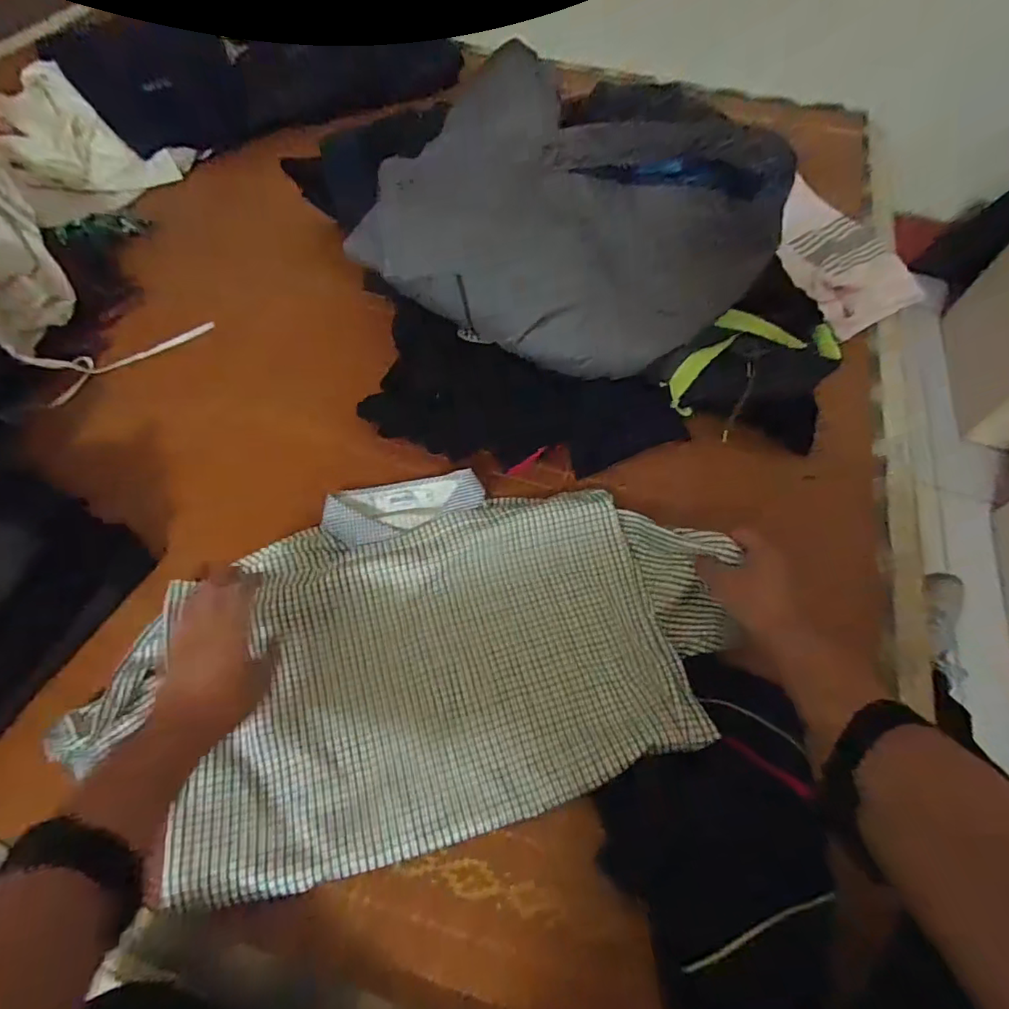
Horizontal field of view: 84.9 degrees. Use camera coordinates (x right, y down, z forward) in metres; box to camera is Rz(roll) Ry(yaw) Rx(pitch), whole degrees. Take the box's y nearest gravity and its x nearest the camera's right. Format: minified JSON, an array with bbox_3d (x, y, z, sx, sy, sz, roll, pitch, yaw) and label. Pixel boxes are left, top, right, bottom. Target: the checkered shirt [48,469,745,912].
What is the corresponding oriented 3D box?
[{"bbox_3d":[-0.075,0.132,0.570,0.586,0.057,0.382,-13,62,-11],"label":"checkered shirt"}]

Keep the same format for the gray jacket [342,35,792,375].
[{"bbox_3d":[0.080,-0.334,0.686,0.501,0.226,0.223,9,60,2],"label":"gray jacket"}]

